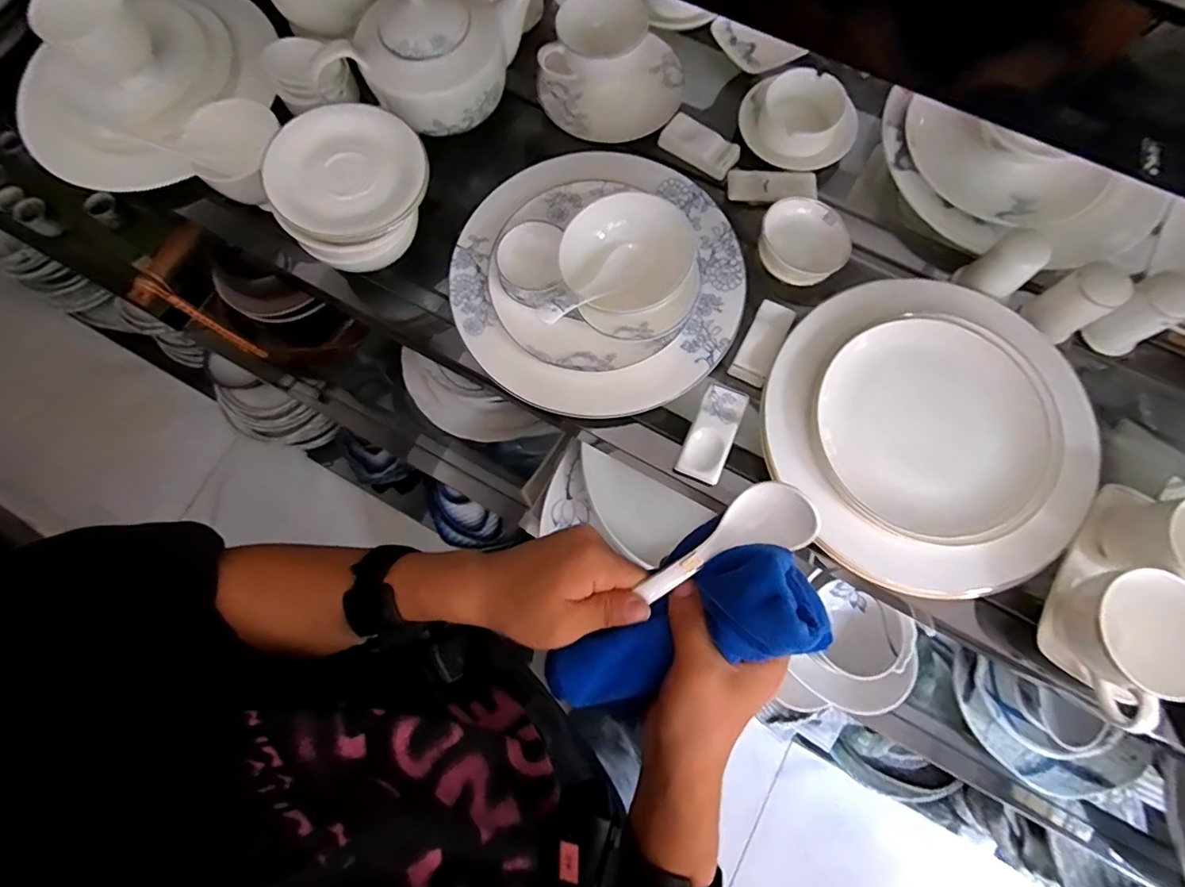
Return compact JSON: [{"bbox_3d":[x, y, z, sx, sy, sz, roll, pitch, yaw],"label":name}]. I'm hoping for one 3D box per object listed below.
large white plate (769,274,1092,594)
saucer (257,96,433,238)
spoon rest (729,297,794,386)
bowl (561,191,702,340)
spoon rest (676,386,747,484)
[{"bbox_3d":[0.267,-0.016,0.443,0.238,0.029,0.240,0,76,2],"label":"large white plate"},{"bbox_3d":[-0.196,-0.221,0.439,0.120,0.018,0.110,0,76,2],"label":"saucer"},{"bbox_3d":[0.150,-0.087,0.481,0.032,0.010,0.075,28,79,8],"label":"spoon rest"},{"bbox_3d":[0.035,-0.146,0.460,0.109,0.054,0.109,0,76,2],"label":"bowl"},{"bbox_3d":[0.103,-0.009,0.467,0.036,0.008,0.085,24,78,7],"label":"spoon rest"}]

